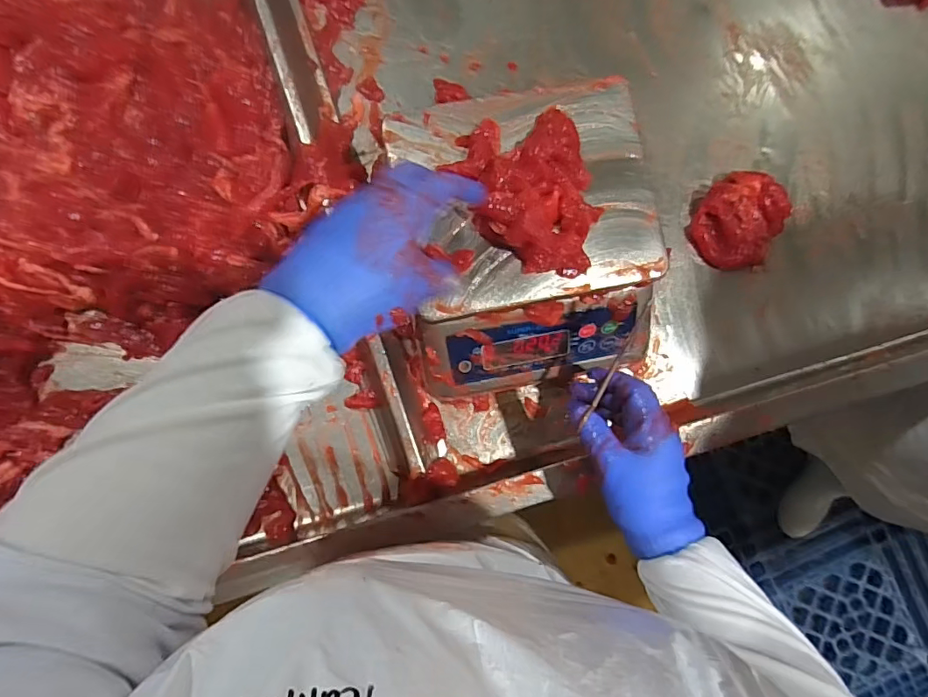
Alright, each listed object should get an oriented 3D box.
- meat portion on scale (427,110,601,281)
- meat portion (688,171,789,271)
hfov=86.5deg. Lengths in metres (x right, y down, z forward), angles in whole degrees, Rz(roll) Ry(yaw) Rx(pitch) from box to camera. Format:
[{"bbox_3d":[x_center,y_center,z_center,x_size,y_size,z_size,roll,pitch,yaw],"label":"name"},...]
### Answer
[{"bbox_3d":[0.049,-0.133,0.410,0.121,0.037,0.138,-5,86,-4],"label":"meat portion on scale"},{"bbox_3d":[0.306,-0.140,0.547,0.085,0.045,0.100,27,84,-1],"label":"meat portion"}]

